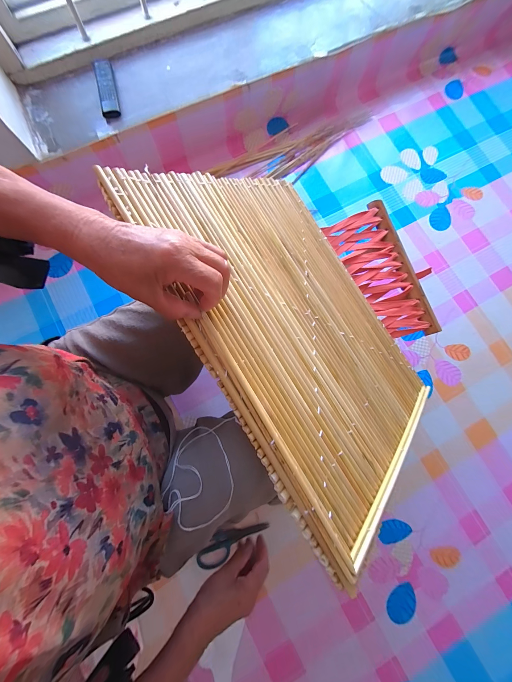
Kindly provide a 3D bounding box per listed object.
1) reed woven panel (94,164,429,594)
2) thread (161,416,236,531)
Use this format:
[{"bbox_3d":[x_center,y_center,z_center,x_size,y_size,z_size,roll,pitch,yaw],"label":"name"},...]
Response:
[{"bbox_3d":[0.069,-0.038,0.346,0.335,0.017,0.465,-31,88,-39],"label":"reed woven panel"},{"bbox_3d":[-0.073,0.172,0.326,0.095,0.071,0.126,-5,80,-4],"label":"thread"}]

